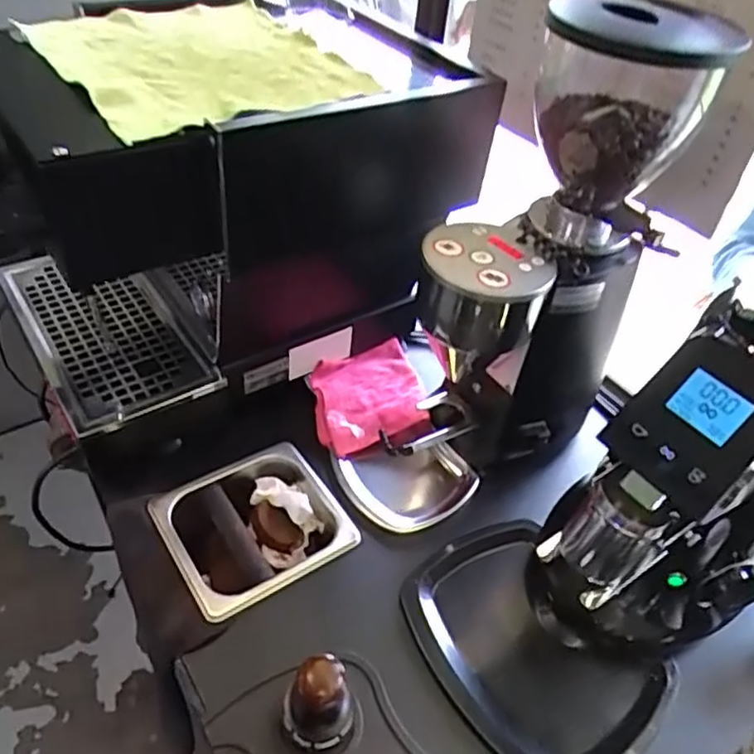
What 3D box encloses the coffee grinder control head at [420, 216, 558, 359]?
[{"bbox_3d":[0.099,-0.080,0.629,0.113,0.102,0.112,6,44,-1],"label":"coffee grinder control head"}]

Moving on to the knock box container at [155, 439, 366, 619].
[{"bbox_3d":[-0.133,0.179,0.717,0.180,0.095,0.159,-24,52,-28],"label":"knock box container"}]

